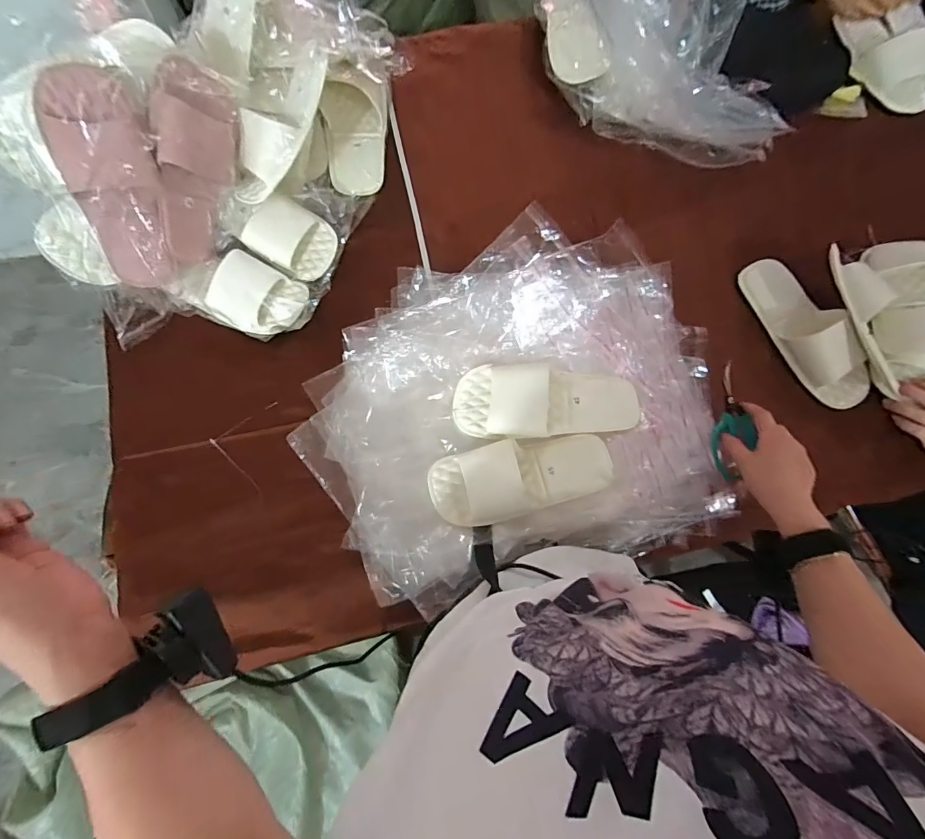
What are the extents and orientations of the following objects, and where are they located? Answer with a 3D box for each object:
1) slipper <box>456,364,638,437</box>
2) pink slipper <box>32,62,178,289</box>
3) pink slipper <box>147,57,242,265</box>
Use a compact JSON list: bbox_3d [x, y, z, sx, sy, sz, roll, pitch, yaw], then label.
[{"bbox_3d":[0.112,-0.026,0.538,0.241,0.043,0.099,5,76,-1],"label":"slipper"},{"bbox_3d":[-0.429,-0.286,0.519,0.098,0.239,0.065,1,32,-2],"label":"pink slipper"},{"bbox_3d":[-0.361,-0.332,0.566,0.052,0.103,0.238,24,117,4],"label":"pink slipper"}]

